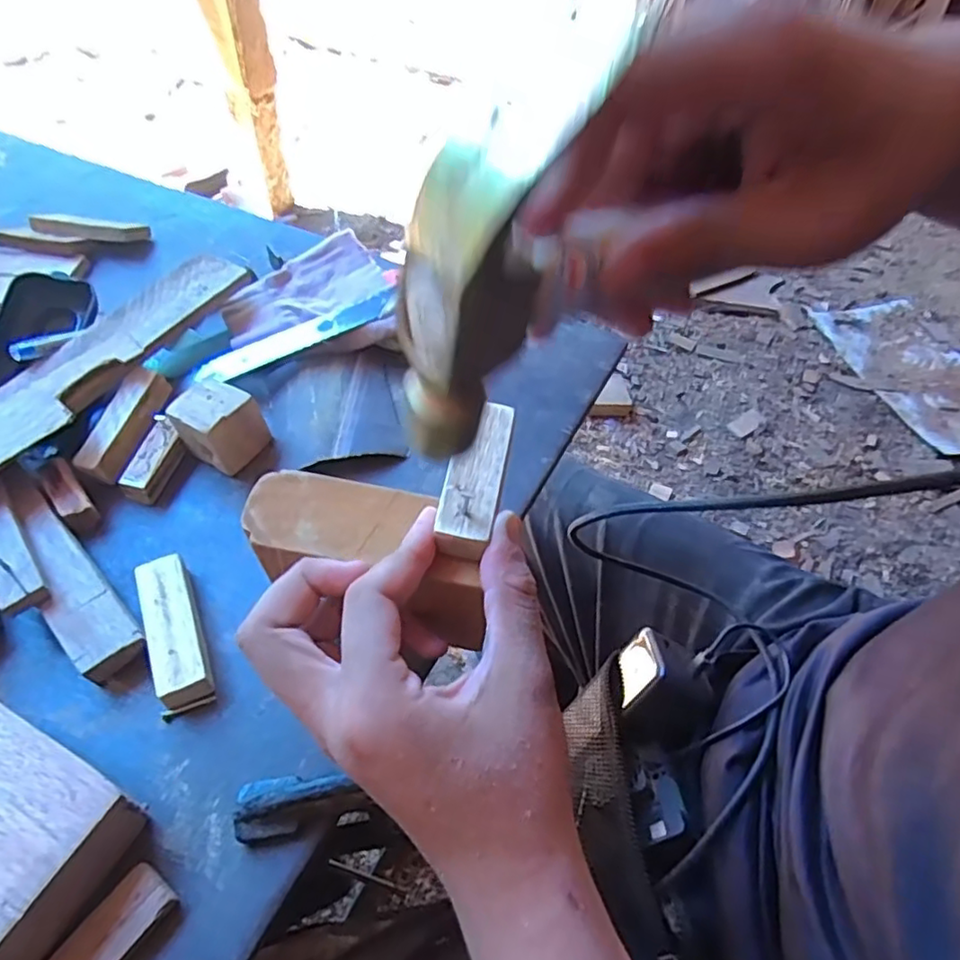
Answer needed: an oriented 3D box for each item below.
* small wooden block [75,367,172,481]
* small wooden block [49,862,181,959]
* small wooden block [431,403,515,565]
[{"bbox_3d":[-0.216,-0.035,0.389,0.025,0.015,0.072,13,64,7],"label":"small wooden block"},{"bbox_3d":[-0.145,0.178,0.240,0.023,0.008,0.057,30,55,20],"label":"small wooden block"},{"bbox_3d":[-0.001,-0.002,0.259,0.022,0.014,0.067,13,62,7],"label":"small wooden block"}]

